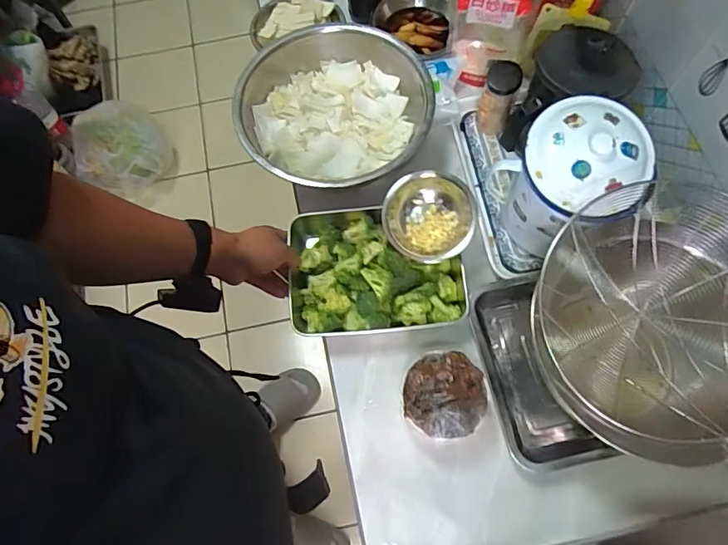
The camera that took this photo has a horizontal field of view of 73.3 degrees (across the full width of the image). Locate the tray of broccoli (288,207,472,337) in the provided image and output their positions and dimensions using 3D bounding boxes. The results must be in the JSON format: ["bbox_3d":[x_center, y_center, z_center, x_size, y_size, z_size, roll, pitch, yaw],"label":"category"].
[{"bbox_3d":[0.017,-0.005,0.724,0.254,0.058,0.193,-4,69,1],"label":"tray of broccoli"}]

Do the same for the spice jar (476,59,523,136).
[{"bbox_3d":[0.218,-0.284,0.802,0.049,0.124,0.050,-1,69,2],"label":"spice jar"}]

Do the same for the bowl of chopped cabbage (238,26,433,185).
[{"bbox_3d":[-0.048,-0.260,0.798,0.294,0.089,0.301,13,70,7],"label":"bowl of chopped cabbage"}]

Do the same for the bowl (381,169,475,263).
[{"bbox_3d":[0.096,-0.081,0.721,0.126,0.068,0.134,-1,69,2],"label":"bowl"}]

